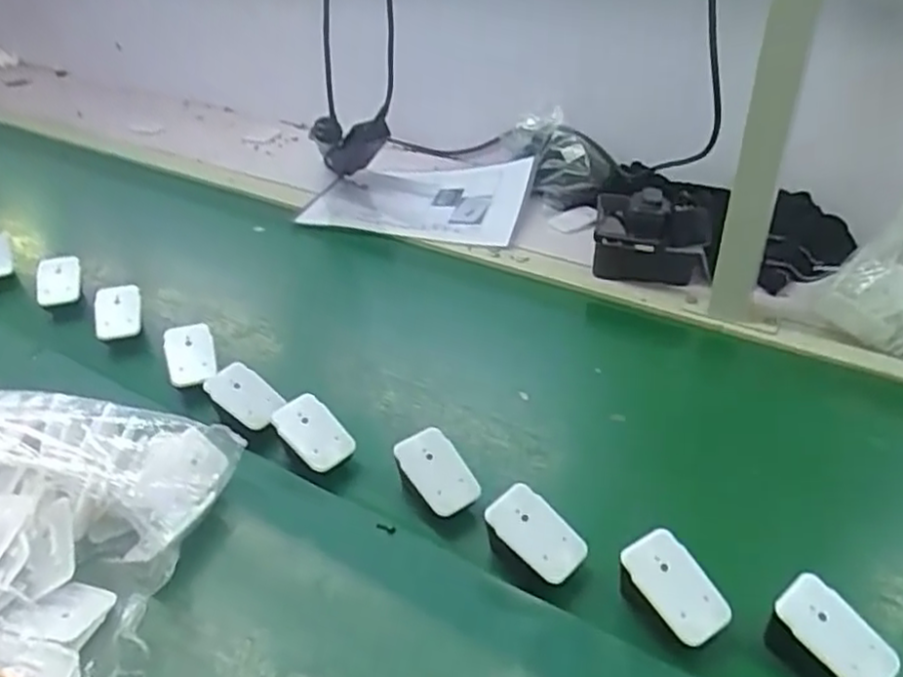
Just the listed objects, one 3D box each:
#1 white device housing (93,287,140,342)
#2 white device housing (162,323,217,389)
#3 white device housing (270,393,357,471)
[{"bbox_3d":[-0.335,-0.027,0.719,0.043,0.014,0.056,-8,68,-13],"label":"white device housing"},{"bbox_3d":[-0.242,0.016,0.668,0.044,0.012,0.062,-9,62,-14],"label":"white device housing"},{"bbox_3d":[-0.115,0.078,0.595,0.042,0.011,0.067,-45,79,-4],"label":"white device housing"}]

